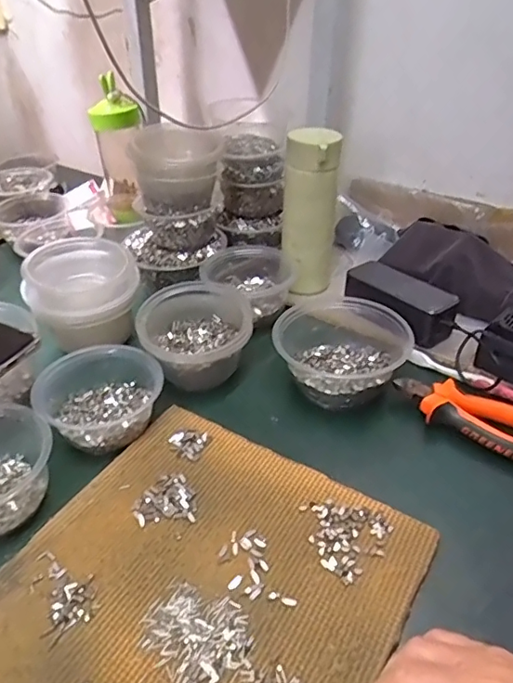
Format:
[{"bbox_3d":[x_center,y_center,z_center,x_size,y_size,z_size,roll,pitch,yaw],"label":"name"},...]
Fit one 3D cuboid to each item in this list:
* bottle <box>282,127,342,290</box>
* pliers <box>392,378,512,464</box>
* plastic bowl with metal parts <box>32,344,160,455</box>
[{"bbox_3d":[0.063,-0.152,0.649,0.066,0.194,0.060,3,37,7],"label":"bottle"},{"bbox_3d":[0.207,0.065,0.498,0.150,0.017,0.057,25,44,31],"label":"pliers"},{"bbox_3d":[-0.147,0.050,0.505,0.115,0.056,0.103,-11,38,-13],"label":"plastic bowl with metal parts"}]

